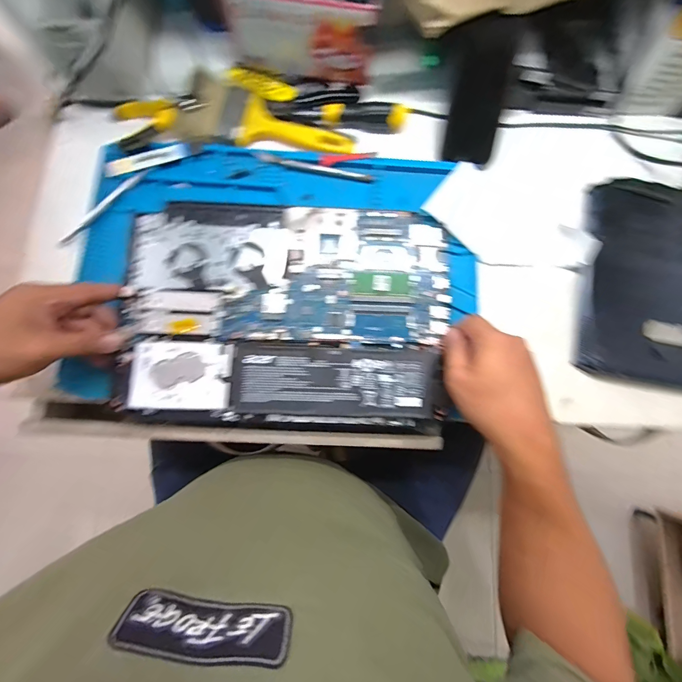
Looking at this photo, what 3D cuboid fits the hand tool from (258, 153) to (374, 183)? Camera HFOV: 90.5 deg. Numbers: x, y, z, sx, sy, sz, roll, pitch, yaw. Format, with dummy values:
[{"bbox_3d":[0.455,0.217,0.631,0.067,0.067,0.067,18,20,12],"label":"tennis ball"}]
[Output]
[{"bbox_3d":[-0.033,-0.219,0.429,0.146,0.006,0.012,13,79,-2],"label":"hand tool"}]

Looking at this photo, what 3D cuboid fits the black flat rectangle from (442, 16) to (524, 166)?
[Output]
[{"bbox_3d":[0.169,-0.295,0.408,0.061,0.139,0.007,5,32,-4],"label":"black flat rectangle"}]

